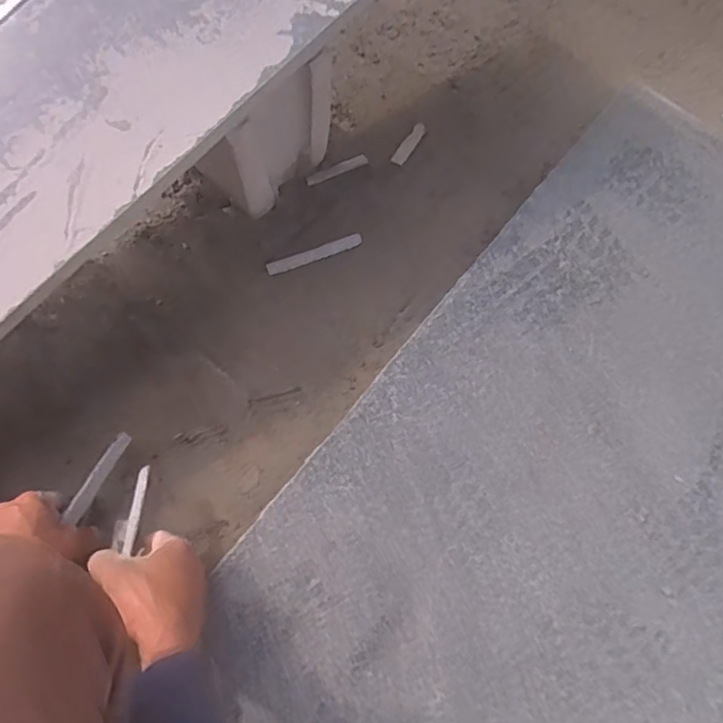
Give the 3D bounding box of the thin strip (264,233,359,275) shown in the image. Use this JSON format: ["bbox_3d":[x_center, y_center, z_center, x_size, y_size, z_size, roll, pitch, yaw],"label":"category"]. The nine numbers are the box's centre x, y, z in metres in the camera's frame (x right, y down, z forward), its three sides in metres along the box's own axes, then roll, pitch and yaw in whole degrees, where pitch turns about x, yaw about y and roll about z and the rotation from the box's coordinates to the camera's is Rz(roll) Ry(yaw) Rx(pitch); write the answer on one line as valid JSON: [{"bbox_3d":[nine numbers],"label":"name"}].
[{"bbox_3d":[-0.058,-0.133,0.718,0.120,0.007,0.016,-19,78,-7],"label":"thin strip"}]

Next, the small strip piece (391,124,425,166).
[{"bbox_3d":[0.063,-0.285,0.759,0.016,0.008,0.069,31,77,5],"label":"small strip piece"}]

